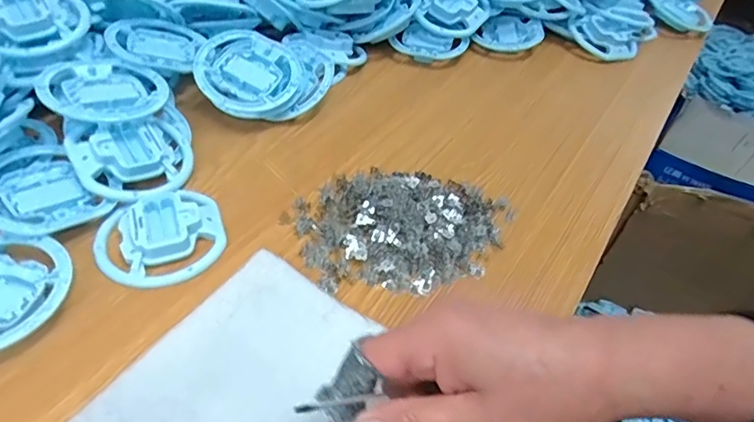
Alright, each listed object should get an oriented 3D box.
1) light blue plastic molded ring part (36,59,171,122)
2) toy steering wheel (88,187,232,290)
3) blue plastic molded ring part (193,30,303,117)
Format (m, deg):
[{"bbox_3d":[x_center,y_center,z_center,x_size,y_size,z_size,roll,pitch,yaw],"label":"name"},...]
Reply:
[{"bbox_3d":[-0.255,-0.114,0.476,0.103,0.026,0.096,4,48,-4],"label":"light blue plastic molded ring part"},{"bbox_3d":[-0.175,0.020,0.417,0.100,0.016,0.087,-16,52,-20],"label":"toy steering wheel"},{"bbox_3d":[-0.135,-0.145,0.546,0.106,0.017,0.101,5,62,-13],"label":"blue plastic molded ring part"}]

